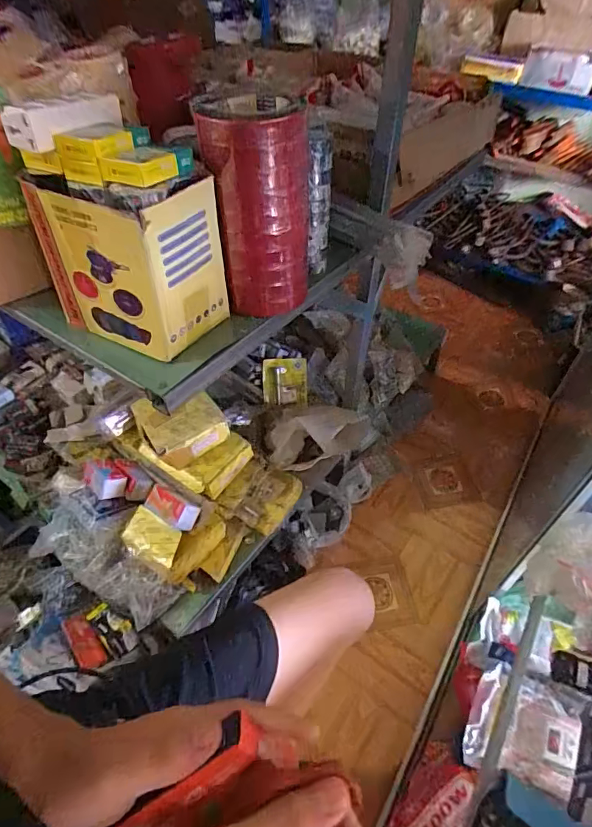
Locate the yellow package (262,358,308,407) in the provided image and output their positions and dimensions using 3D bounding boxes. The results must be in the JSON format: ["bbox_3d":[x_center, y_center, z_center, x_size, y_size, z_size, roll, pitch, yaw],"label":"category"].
[{"bbox_3d":[-0.027,-0.075,1.113,0.109,0.119,0.015,-2,16,-9],"label":"yellow package"}]

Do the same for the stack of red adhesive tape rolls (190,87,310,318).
[{"bbox_3d":[-0.045,-0.241,0.547,0.110,0.241,0.115,-5,48,-4],"label":"stack of red adhesive tape rolls"}]

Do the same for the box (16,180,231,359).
[{"bbox_3d":[-0.190,-0.183,0.520,0.176,0.167,0.119,22,52,19],"label":"box"}]

